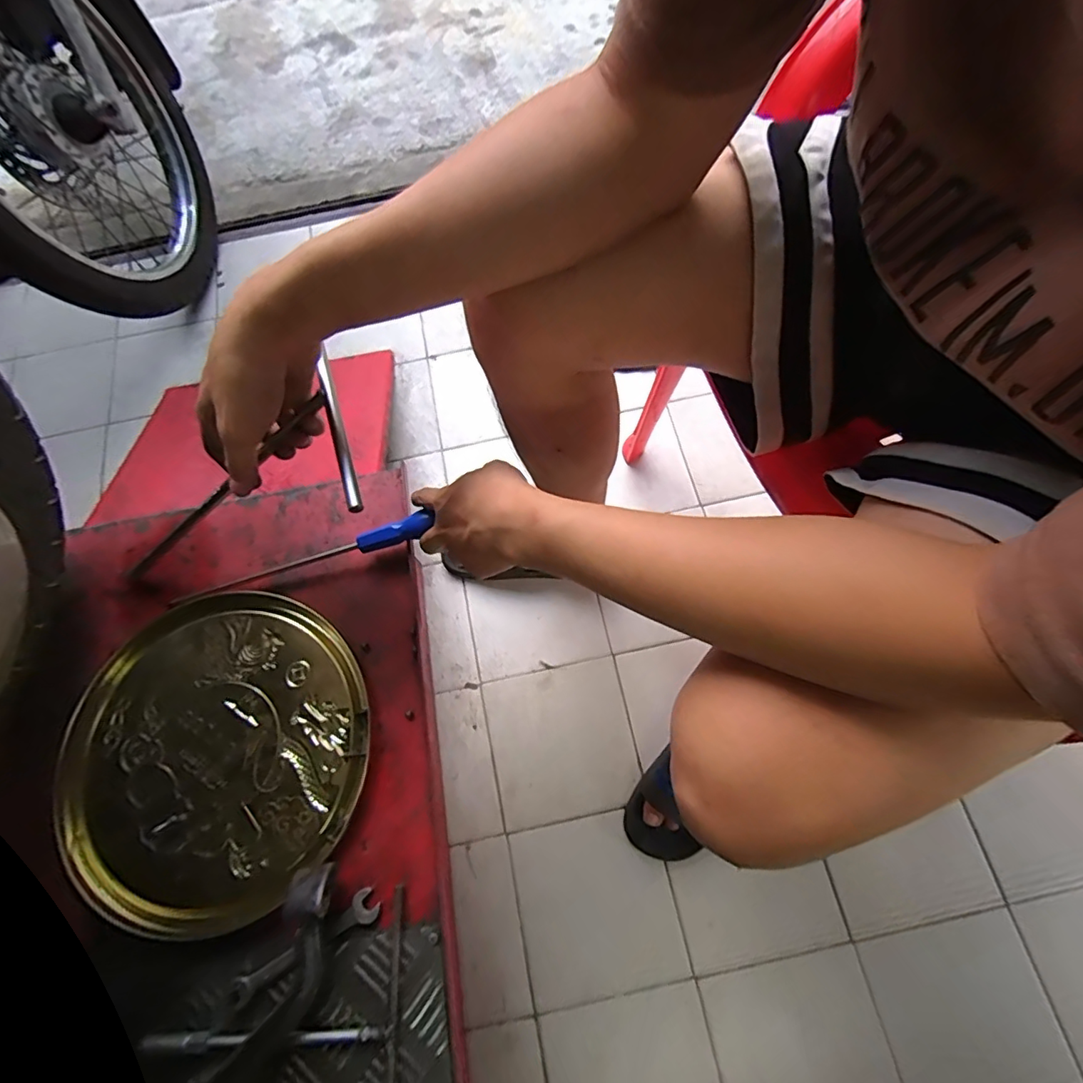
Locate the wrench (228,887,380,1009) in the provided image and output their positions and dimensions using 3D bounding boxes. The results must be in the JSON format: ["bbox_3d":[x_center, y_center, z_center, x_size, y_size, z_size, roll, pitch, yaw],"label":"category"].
[{"bbox_3d":[-0.179,0.307,0.393,0.119,0.007,0.022,-32,73,-8],"label":"wrench"}]

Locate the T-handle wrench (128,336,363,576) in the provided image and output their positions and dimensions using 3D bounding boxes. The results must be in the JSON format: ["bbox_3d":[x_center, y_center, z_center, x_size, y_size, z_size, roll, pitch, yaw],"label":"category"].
[{"bbox_3d":[-0.253,-0.011,0.420,0.311,0.017,0.111,-29,67,26],"label":"T-handle wrench"}]

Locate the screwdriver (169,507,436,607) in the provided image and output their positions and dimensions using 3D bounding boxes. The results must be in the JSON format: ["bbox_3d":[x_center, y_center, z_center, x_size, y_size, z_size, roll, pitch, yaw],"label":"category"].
[{"bbox_3d":[-0.220,0.017,0.484,0.253,0.017,0.019,-17,69,6],"label":"screwdriver"}]

